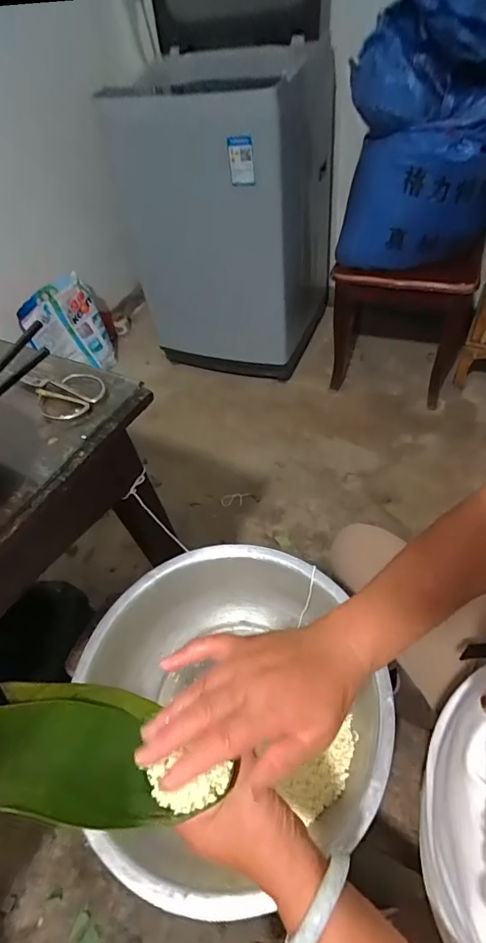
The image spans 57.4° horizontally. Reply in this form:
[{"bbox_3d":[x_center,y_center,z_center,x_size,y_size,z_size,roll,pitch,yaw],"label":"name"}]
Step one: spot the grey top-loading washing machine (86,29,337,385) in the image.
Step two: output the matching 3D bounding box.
[{"bbox_3d":[-0.014,-0.887,1.565,0.575,0.827,0.534,13,53,17],"label":"grey top-loading washing machine"}]

